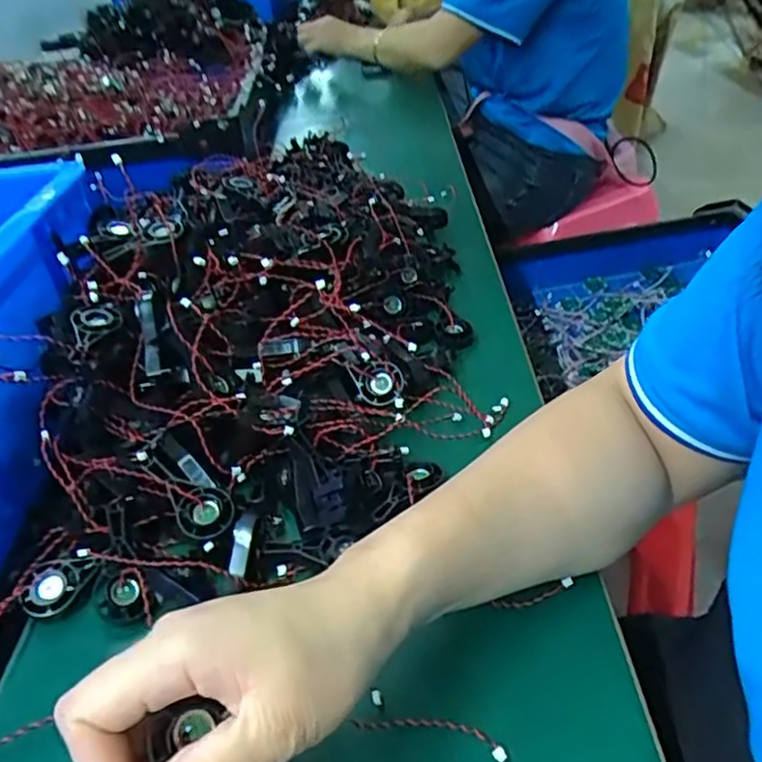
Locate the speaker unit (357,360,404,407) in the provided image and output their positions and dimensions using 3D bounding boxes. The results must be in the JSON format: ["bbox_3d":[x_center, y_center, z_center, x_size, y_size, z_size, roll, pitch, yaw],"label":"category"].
[{"bbox_3d":[0.000,0.002,0.445,0.029,0.009,0.029,0,81,0],"label":"speaker unit"}]

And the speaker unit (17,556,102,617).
[{"bbox_3d":[-0.169,0.104,0.351,0.023,0.013,0.038,26,48,36],"label":"speaker unit"}]

